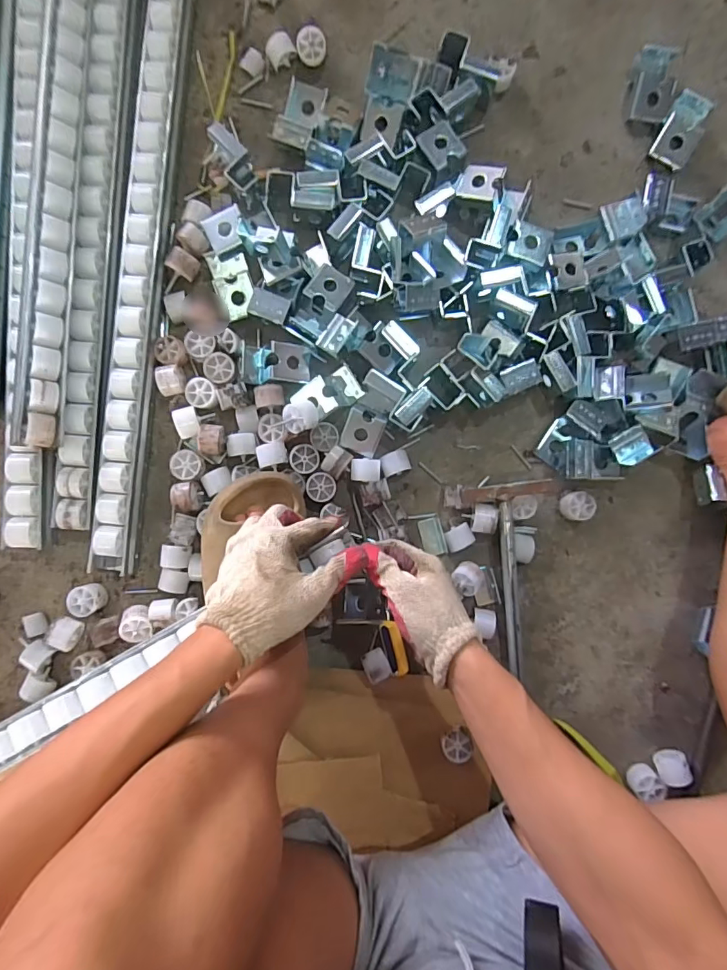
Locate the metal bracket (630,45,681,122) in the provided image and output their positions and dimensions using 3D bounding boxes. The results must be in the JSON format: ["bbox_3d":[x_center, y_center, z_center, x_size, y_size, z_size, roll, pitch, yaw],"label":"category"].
[{"bbox_3d":[0.367,-0.501,0.613,0.047,0.034,0.091,7,87,-1],"label":"metal bracket"}]

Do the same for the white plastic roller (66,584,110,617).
[{"bbox_3d":[-0.322,0.134,0.563,0.033,0.027,0.034,0,87,-1],"label":"white plastic roller"}]

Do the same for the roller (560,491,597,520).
[{"bbox_3d":[0.259,0.025,0.587,0.038,0.025,0.034,-2,87,-2],"label":"roller"}]

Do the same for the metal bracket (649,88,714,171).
[{"bbox_3d":[0.403,-0.448,0.613,0.047,0.035,0.085,30,87,0],"label":"metal bracket"}]

